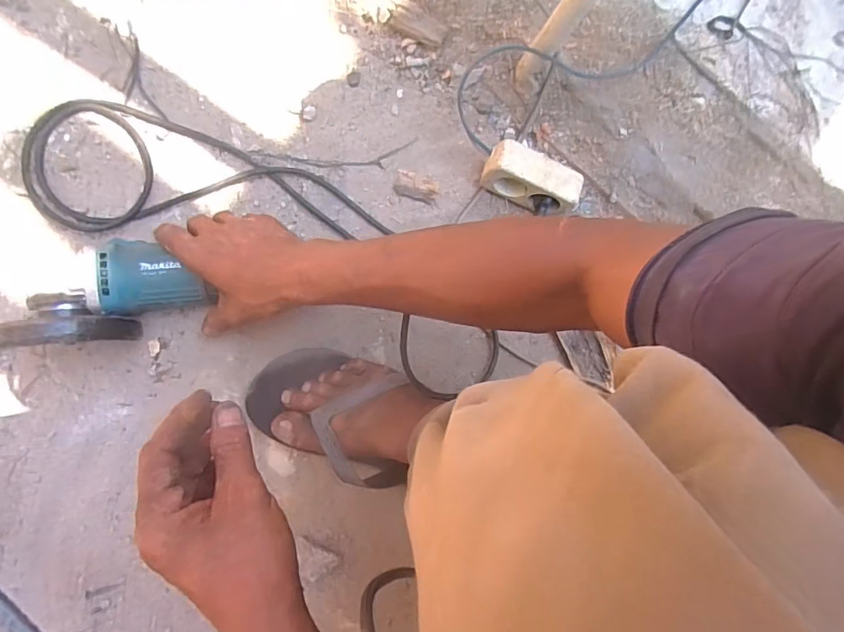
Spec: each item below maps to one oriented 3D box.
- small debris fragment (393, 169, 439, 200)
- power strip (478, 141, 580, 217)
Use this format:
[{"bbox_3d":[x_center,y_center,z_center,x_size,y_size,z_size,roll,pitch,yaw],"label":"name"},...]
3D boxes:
[{"bbox_3d":[-0.005,-0.151,0.573,0.051,0.007,0.026,13,84,-11],"label":"small debris fragment"},{"bbox_3d":[0.125,-0.155,0.561,0.107,0.051,0.048,25,85,-6],"label":"power strip"}]

